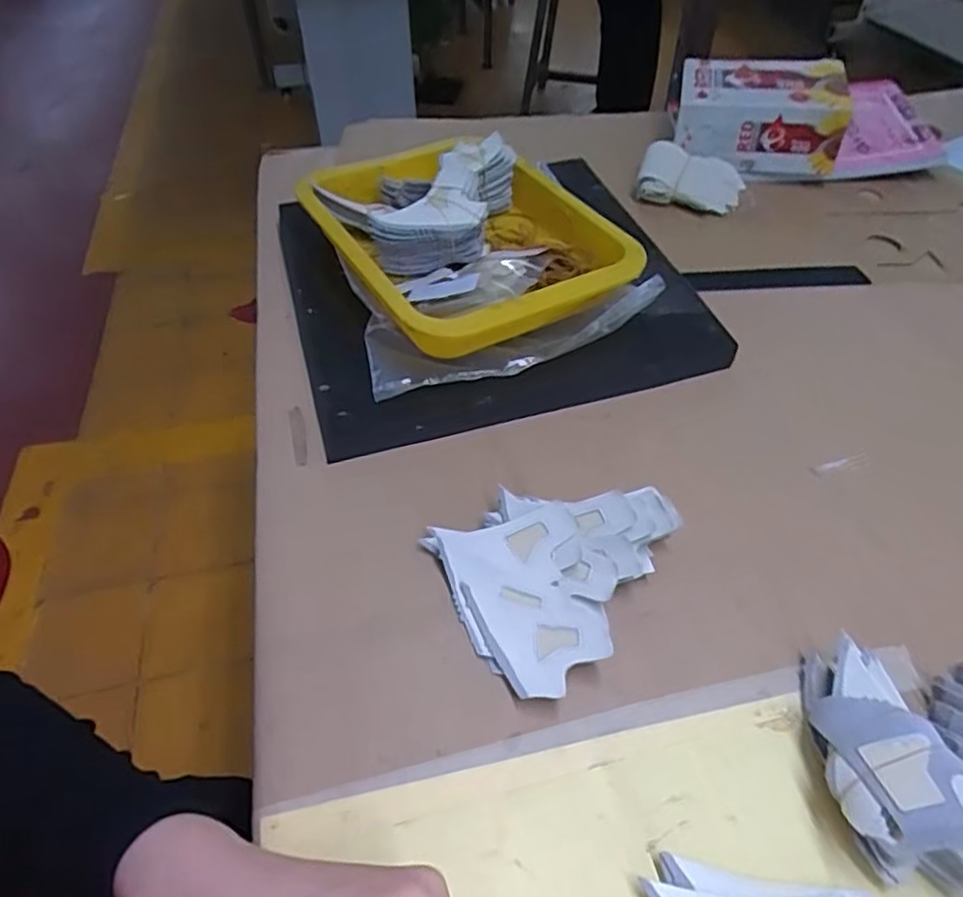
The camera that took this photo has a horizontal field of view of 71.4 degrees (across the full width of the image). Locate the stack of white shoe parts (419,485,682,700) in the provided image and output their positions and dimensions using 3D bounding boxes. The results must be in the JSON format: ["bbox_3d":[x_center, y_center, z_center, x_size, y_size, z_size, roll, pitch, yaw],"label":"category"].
[{"bbox_3d":[0.049,0.065,0.377,0.128,0.034,0.111,-21,51,-16],"label":"stack of white shoe parts"}]

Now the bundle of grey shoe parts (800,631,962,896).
[{"bbox_3d":[0.177,0.138,0.303,0.053,0.054,0.110,-8,36,-5],"label":"bundle of grey shoe parts"}]

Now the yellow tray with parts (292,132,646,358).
[{"bbox_3d":[-0.014,-0.172,0.537,0.190,0.064,0.249,-26,53,-20],"label":"yellow tray with parts"}]

